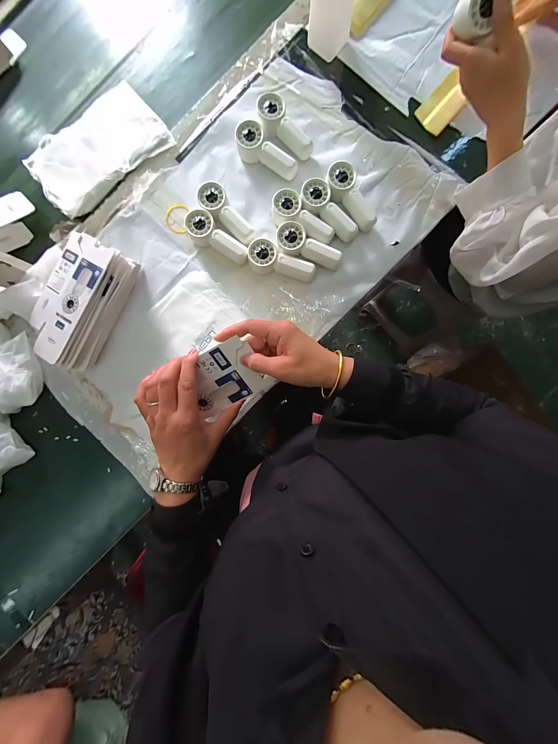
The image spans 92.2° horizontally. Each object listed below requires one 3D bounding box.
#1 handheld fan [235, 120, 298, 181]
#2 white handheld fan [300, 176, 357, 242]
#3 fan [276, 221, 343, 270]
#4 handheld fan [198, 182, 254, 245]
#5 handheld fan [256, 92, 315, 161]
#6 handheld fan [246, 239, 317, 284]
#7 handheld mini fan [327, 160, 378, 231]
[{"bbox_3d":[-0.022,-0.355,0.441,0.109,0.031,0.046,42,90,4],"label":"handheld fan"},{"bbox_3d":[0.077,-0.254,0.435,0.048,0.031,0.107,-37,86,1],"label":"white handheld fan"},{"bbox_3d":[0.050,-0.203,0.436,0.106,0.030,0.047,17,88,4],"label":"fan"},{"bbox_3d":[-0.087,-0.254,0.441,0.043,0.031,0.112,-36,86,1],"label":"handheld fan"},{"bbox_3d":[0.007,-0.392,0.438,0.049,0.031,0.104,-37,86,1],"label":"handheld fan"},{"bbox_3d":[0.005,-0.178,0.437,0.108,0.030,0.045,17,88,4],"label":"handheld fan"},{"bbox_3d":[0.113,-0.276,0.433,0.046,0.032,0.109,-25,86,2],"label":"handheld mini fan"}]

